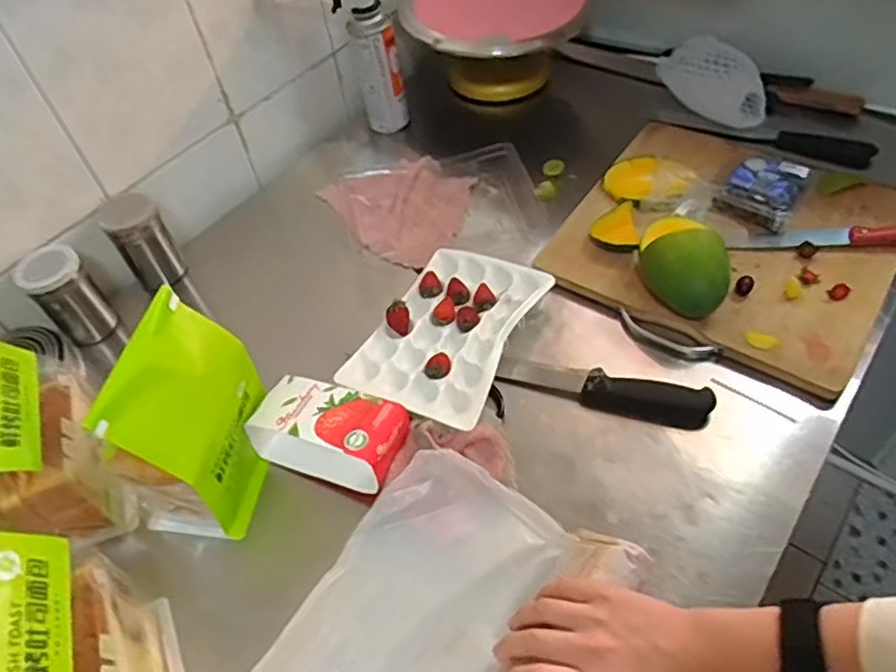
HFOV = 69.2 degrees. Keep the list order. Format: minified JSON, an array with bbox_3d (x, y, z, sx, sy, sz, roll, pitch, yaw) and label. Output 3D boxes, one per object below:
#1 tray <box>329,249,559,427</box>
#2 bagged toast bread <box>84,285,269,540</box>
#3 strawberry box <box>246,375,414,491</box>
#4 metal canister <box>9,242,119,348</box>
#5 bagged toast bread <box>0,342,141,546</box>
[{"bbox_3d":[0.001,-0.006,0.715,0.155,0.040,0.239,18,55,21],"label":"tray"},{"bbox_3d":[-0.248,0.074,0.589,0.106,0.188,0.146,3,51,10],"label":"bagged toast bread"},{"bbox_3d":[-0.114,0.093,0.627,0.152,0.066,0.077,13,54,18],"label":"strawberry box"},{"bbox_3d":[-0.449,-0.047,0.770,0.068,0.114,0.058,-38,56,-22],"label":"metal canister"},{"bbox_3d":[-0.382,0.098,0.586,0.097,0.188,0.140,-27,52,-14],"label":"bagged toast bread"}]

